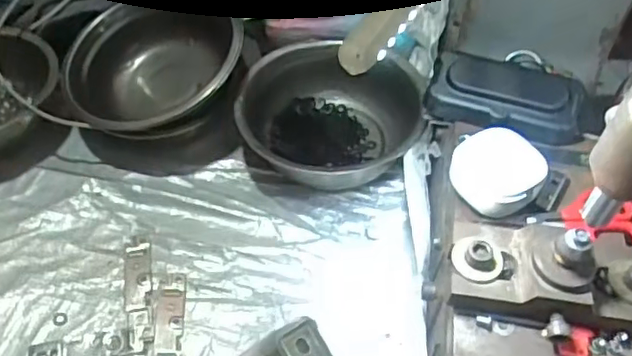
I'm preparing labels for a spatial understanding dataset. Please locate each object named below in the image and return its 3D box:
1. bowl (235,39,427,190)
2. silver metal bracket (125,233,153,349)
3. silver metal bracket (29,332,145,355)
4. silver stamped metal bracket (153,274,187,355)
[{"bbox_3d":[0.009,-0.057,0.548,0.167,0.061,0.147,10,53,5],"label":"bowl"},{"bbox_3d":[-0.137,0.086,0.467,0.021,0.005,0.095,-7,54,-8],"label":"silver metal bracket"},{"bbox_3d":[-0.166,0.124,0.436,0.077,0.004,0.019,-7,54,-8],"label":"silver metal bracket"},{"bbox_3d":[-0.108,0.111,0.446,0.021,0.005,0.086,-2,53,-4],"label":"silver stamped metal bracket"}]

